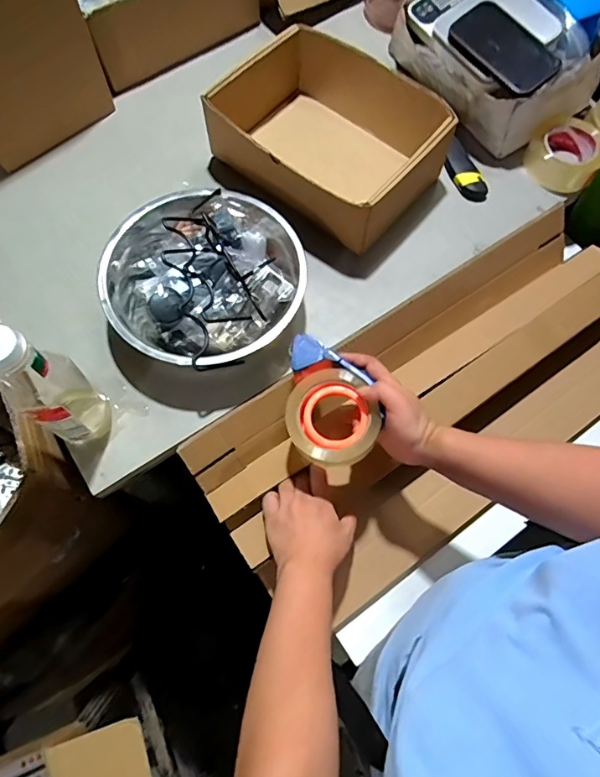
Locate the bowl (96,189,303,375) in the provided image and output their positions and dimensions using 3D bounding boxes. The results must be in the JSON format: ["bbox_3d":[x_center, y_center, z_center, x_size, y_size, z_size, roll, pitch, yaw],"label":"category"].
[{"bbox_3d":[-0.122,-0.143,0.610,0.241,0.072,0.238,1,69,-2],"label":"bowl"}]

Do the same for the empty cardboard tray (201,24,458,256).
[{"bbox_3d":[0.043,-0.364,0.700,0.292,0.104,0.244,35,72,11],"label":"empty cardboard tray"}]

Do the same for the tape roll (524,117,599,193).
[{"bbox_3d":[0.415,-0.365,0.739,0.114,0.044,0.104,1,69,-2],"label":"tape roll"}]

